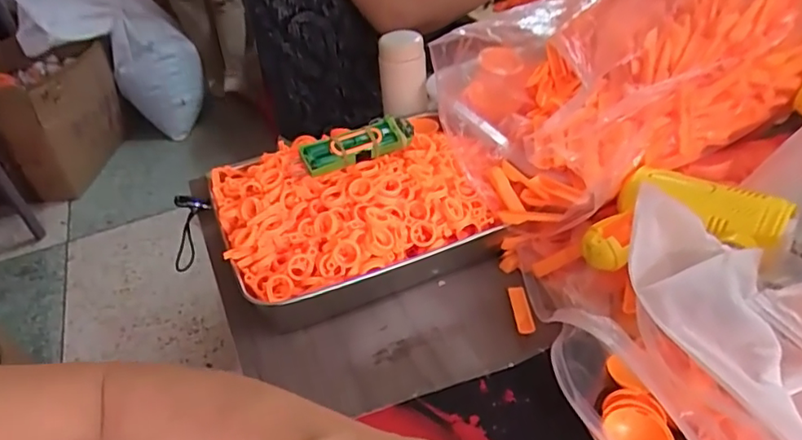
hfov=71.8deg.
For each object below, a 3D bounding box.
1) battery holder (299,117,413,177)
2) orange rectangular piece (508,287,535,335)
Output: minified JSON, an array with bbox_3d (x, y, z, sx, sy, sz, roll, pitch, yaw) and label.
[{"bbox_3d":[-0.041,-0.074,0.554,0.116,0.034,0.026,-21,40,-18],"label":"battery holder"},{"bbox_3d":[0.110,0.082,0.509,0.016,0.007,0.056,-5,38,2],"label":"orange rectangular piece"}]

